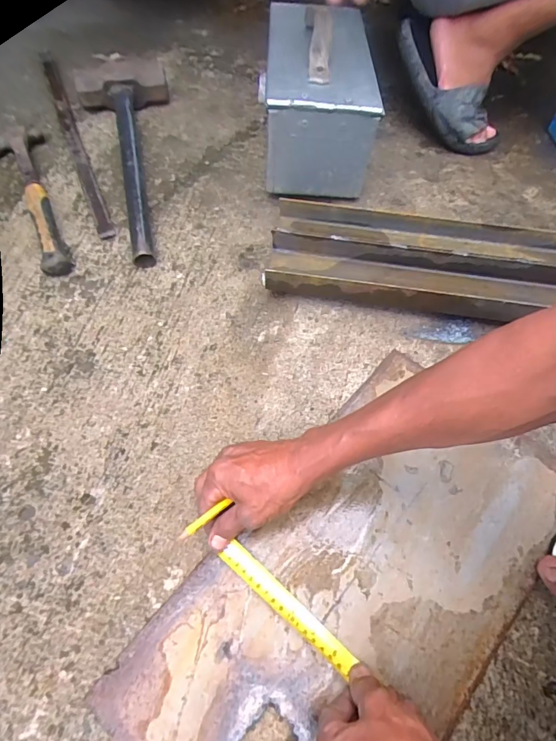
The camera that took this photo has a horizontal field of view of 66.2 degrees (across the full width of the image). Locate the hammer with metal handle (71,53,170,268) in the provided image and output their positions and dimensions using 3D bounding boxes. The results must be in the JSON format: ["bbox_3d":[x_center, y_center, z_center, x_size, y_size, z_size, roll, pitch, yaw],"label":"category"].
[{"bbox_3d":[-0.236,-0.322,0.645,0.141,0.055,0.384,-5,72,-3],"label":"hammer with metal handle"}]

